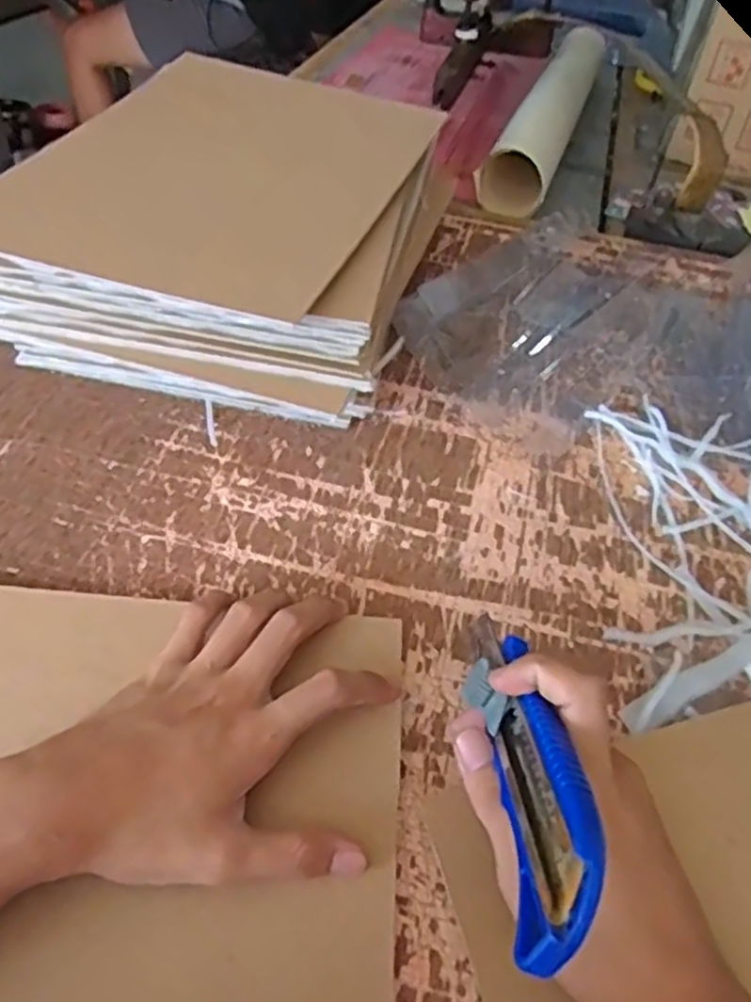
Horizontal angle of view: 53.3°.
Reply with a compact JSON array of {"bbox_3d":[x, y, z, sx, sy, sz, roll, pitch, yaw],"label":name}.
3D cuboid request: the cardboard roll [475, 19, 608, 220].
[{"bbox_3d":[0.228,-0.487,0.924,0.071,0.080,0.570,19,47,10],"label":"cardboard roll"}]

